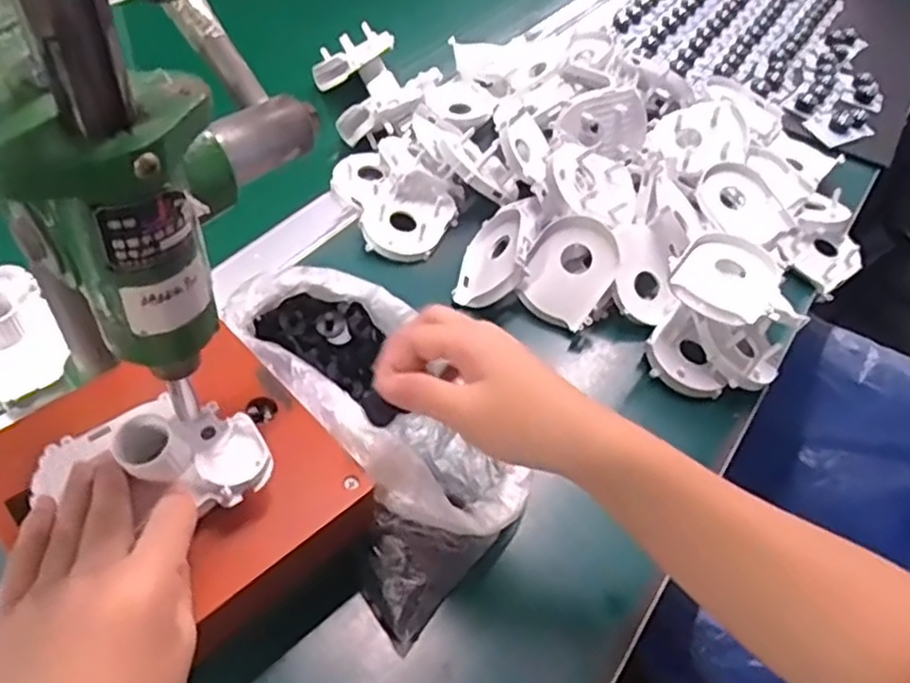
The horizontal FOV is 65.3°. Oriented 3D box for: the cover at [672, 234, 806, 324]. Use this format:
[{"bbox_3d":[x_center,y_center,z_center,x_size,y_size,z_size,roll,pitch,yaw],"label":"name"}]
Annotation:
[{"bbox_3d":[0.200,-0.040,0.501,0.077,0.023,0.085,-31,60,-29],"label":"cover"}]

